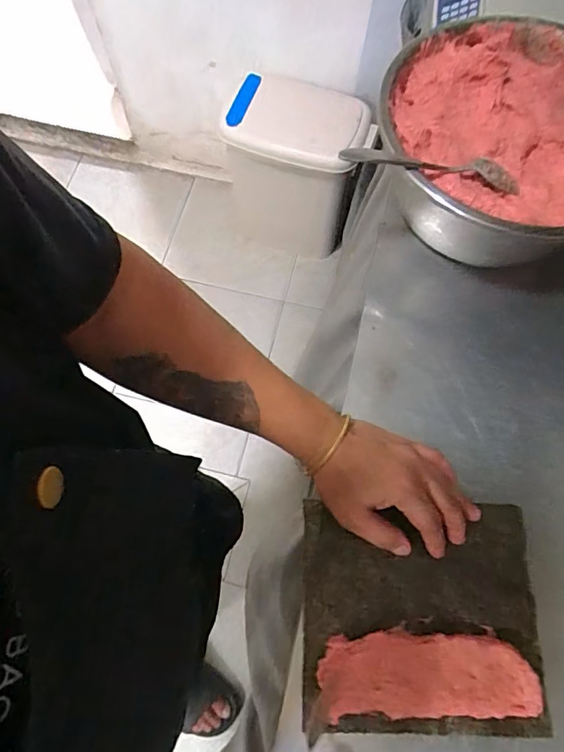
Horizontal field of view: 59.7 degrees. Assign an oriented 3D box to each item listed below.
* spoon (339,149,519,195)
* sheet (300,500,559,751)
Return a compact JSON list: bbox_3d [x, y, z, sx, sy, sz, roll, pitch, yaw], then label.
[{"bbox_3d":[0.146,-0.200,0.465,0.188,0.023,0.030,2,65,-15],"label":"spoon"},{"bbox_3d":[0.120,0.205,0.425,0.199,0.026,0.176,0,66,3],"label":"sheet"}]

